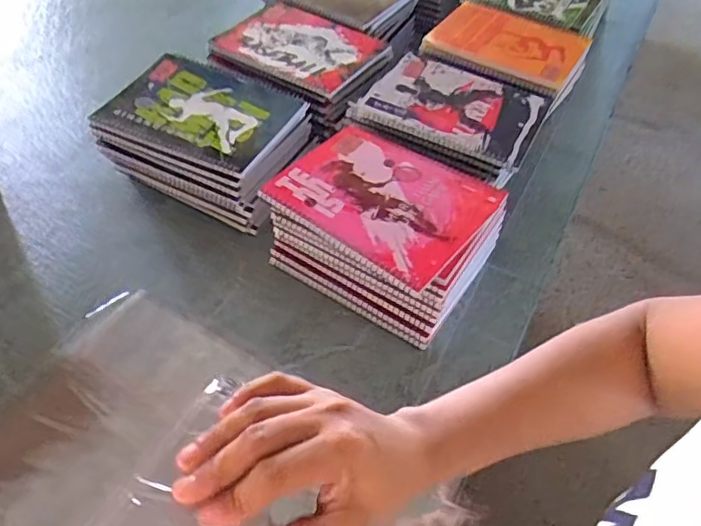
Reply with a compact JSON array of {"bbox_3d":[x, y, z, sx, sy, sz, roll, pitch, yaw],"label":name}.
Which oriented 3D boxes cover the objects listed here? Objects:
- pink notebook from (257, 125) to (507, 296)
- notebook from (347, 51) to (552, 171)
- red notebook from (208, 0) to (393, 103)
[{"bbox_3d":[0.036,-0.070,0.576,0.186,0.016,0.169,33,53,22],"label":"pink notebook"},{"bbox_3d":[0.121,-0.185,0.669,0.191,0.015,0.159,24,50,15],"label":"notebook"},{"bbox_3d":[-0.059,-0.276,0.732,0.200,0.013,0.145,27,51,18],"label":"red notebook"}]

